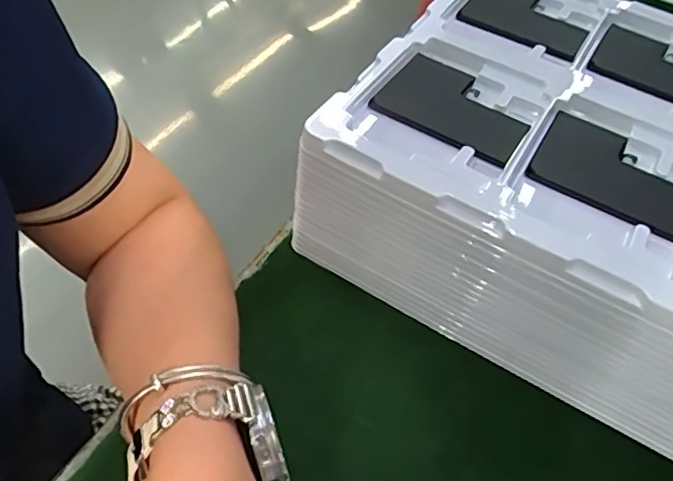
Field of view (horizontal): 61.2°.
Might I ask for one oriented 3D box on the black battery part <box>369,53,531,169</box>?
[{"bbox_3d":[0.073,-0.083,0.352,0.091,0.008,0.071,31,55,18],"label":"black battery part"}]

